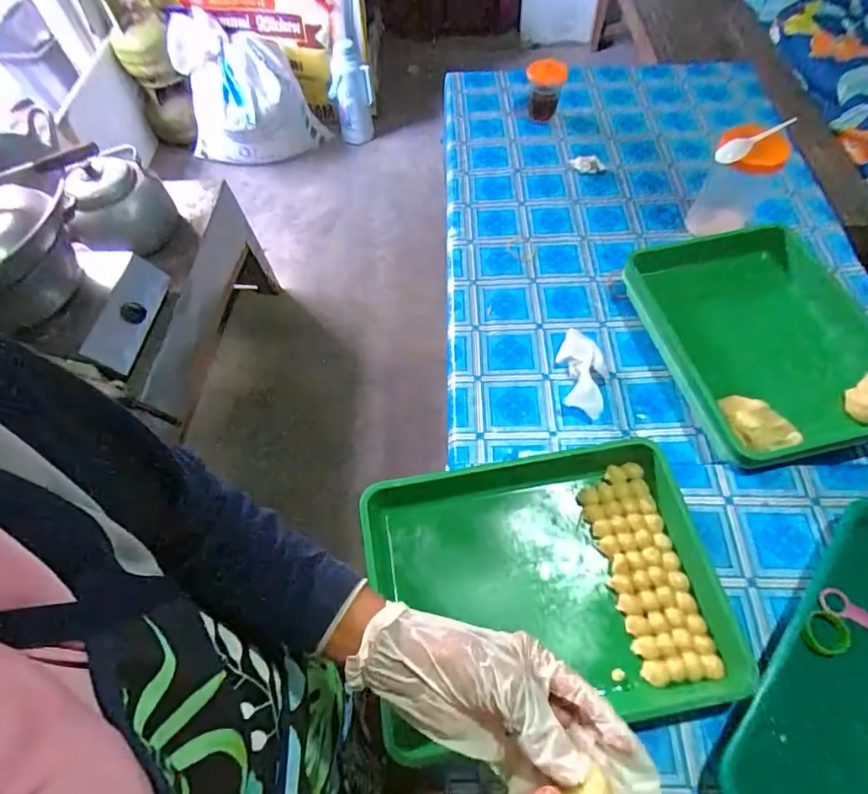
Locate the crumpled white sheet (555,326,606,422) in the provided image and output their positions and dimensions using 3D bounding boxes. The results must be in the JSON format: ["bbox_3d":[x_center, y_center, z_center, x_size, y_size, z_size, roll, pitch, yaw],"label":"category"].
[{"bbox_3d":[0.211,-0.035,0.726,0.057,0.036,0.128,-6,74,0],"label":"crumpled white sheet"}]

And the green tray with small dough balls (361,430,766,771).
[{"bbox_3d":[0.122,0.199,0.558,0.373,0.047,0.281,-12,60,-4],"label":"green tray with small dough balls"}]

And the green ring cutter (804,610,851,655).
[{"bbox_3d":[0.406,0.245,0.528,0.044,0.009,0.041,-1,60,2],"label":"green ring cutter"}]

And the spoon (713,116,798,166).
[{"bbox_3d":[0.487,-0.392,0.773,0.162,0.022,0.032,-33,63,-15],"label":"spoon"}]

